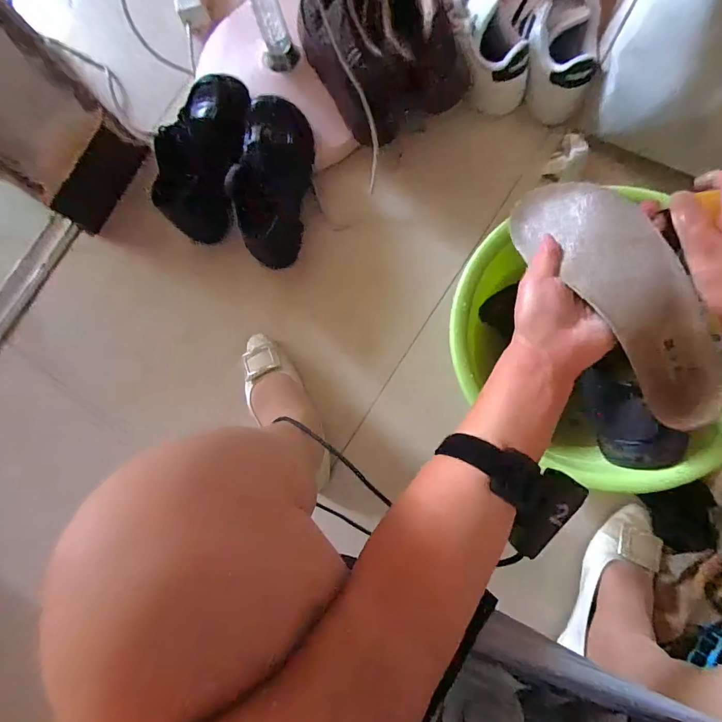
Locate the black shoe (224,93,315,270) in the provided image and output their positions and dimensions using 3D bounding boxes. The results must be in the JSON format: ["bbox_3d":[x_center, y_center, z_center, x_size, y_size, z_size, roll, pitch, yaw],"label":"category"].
[{"bbox_3d":[-0.136,-0.283,0.643,0.095,0.111,0.247,9,83,7],"label":"black shoe"}]

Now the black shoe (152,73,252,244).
[{"bbox_3d":[-0.247,-0.328,0.659,0.089,0.108,0.246,14,84,7],"label":"black shoe"}]

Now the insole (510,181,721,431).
[{"bbox_3d":[0.218,-0.056,0.346,0.075,0.052,0.246,-29,76,1],"label":"insole"}]

